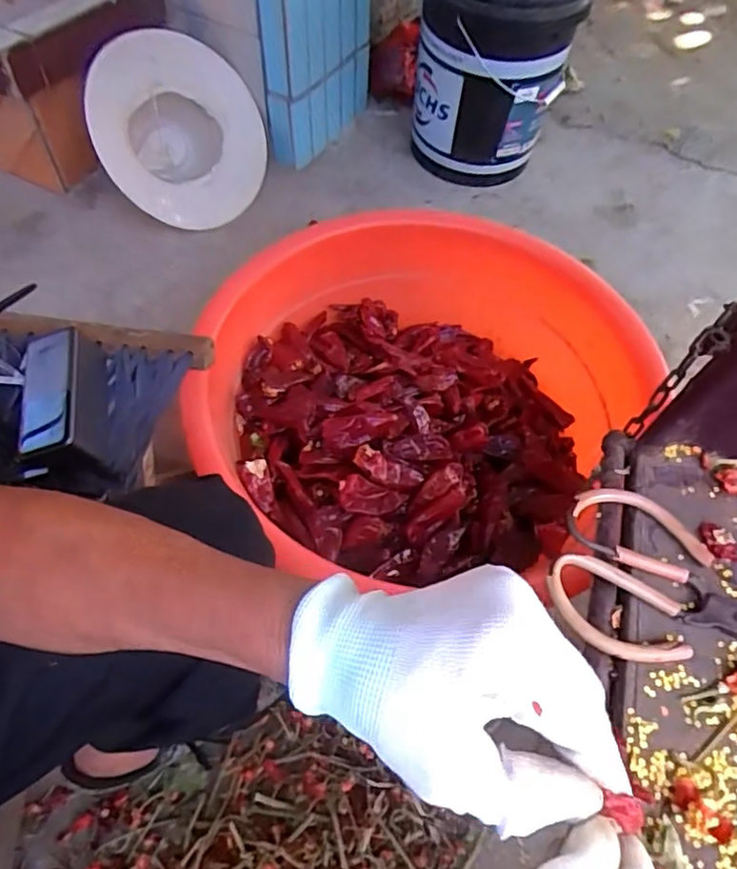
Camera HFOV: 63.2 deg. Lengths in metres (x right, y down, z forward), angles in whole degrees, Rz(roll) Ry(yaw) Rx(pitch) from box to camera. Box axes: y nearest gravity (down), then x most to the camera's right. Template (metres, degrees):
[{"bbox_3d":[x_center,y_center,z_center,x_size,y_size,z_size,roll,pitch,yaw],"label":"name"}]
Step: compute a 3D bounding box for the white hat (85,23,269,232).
[{"bbox_3d":[-0.381,-0.573,1.166,0.153,0.334,0.326,1,46,44],"label":"white hat"}]

